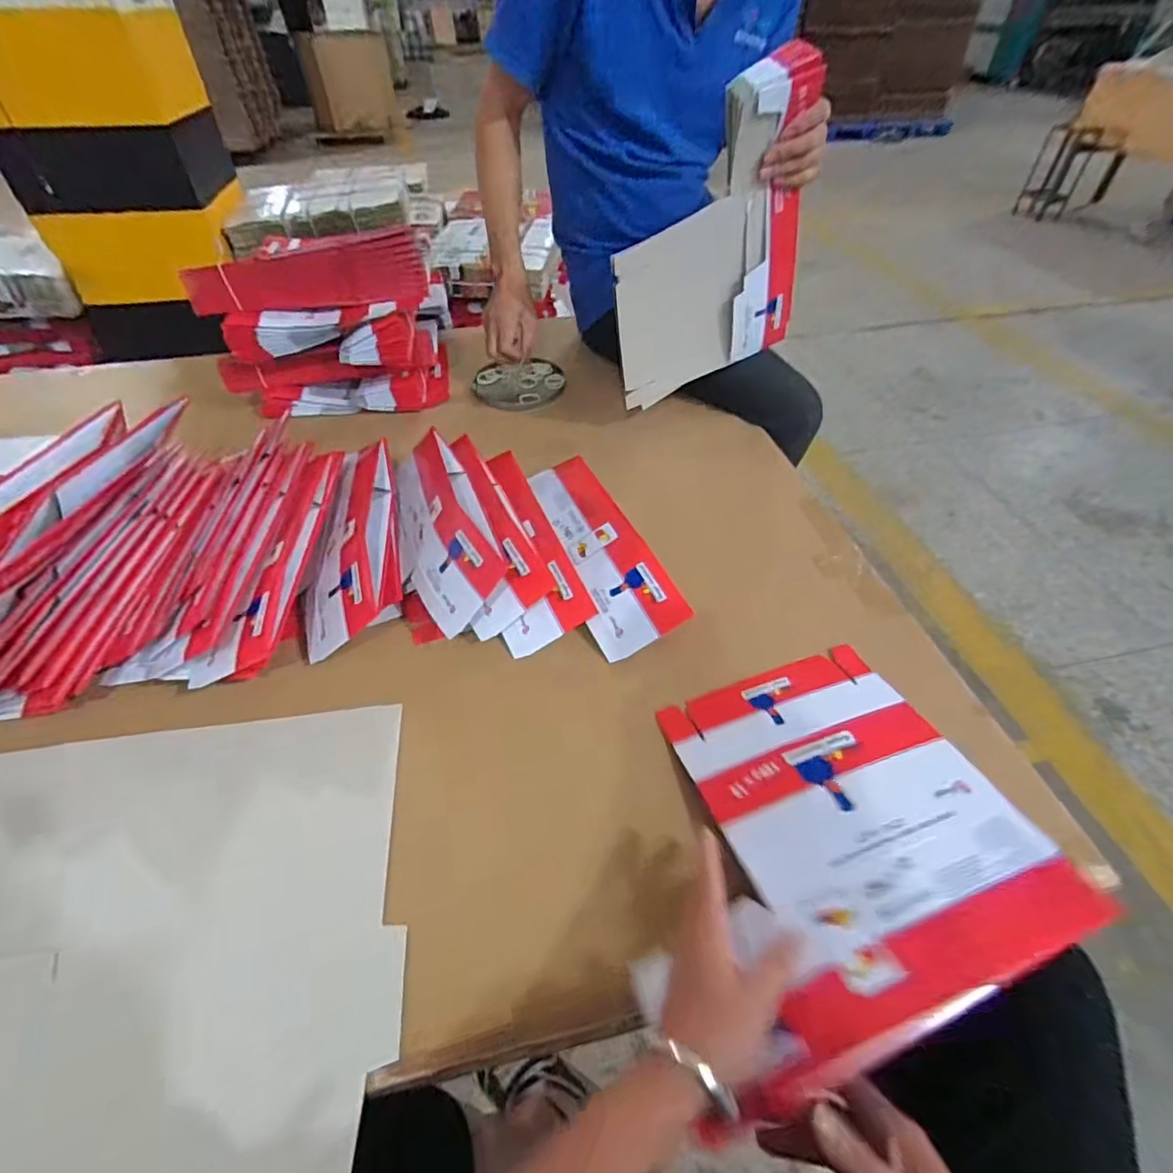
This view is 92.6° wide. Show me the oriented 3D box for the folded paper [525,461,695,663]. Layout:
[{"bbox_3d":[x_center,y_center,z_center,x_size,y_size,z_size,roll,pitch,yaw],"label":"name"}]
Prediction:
[{"bbox_3d":[0.009,-0.061,0.711,0.104,0.029,0.334,-30,52,3],"label":"folded paper"}]

